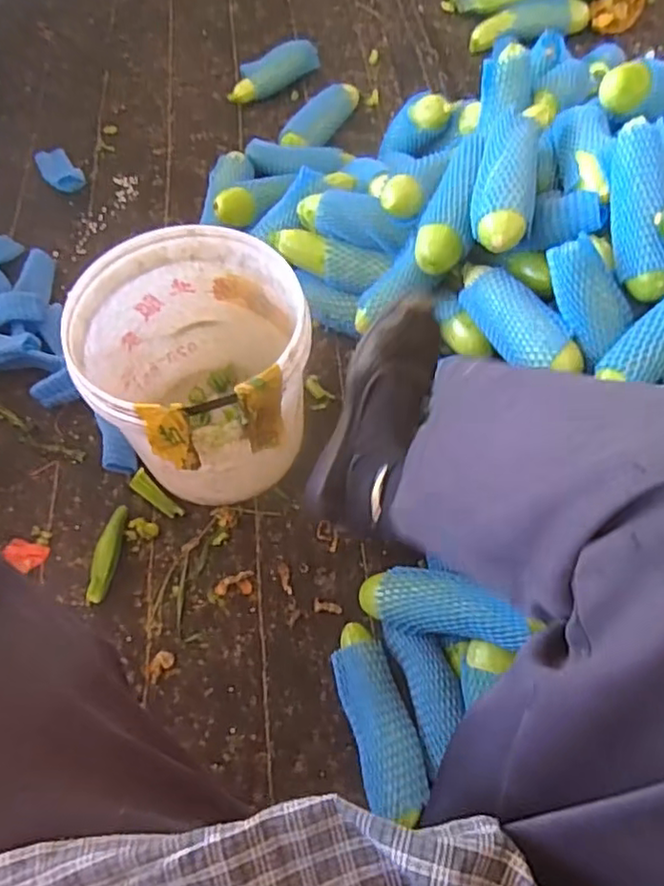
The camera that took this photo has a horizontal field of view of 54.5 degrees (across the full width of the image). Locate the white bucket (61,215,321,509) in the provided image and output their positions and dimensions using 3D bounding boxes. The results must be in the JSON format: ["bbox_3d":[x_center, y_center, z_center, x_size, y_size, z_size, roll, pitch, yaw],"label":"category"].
[{"bbox_3d":[-0.155,-0.073,0.792,0.244,0.256,0.262,0,61,1],"label":"white bucket"}]

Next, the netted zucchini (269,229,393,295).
[{"bbox_3d":[-0.010,-0.262,0.922,0.182,0.049,0.050,25,64,14],"label":"netted zucchini"}]

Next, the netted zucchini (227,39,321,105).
[{"bbox_3d":[-0.113,-0.730,1.276,0.214,0.054,0.069,-38,67,-18],"label":"netted zucchini"}]

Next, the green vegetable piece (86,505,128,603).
[{"bbox_3d":[-0.278,0.136,0.801,0.028,0.027,0.123,3,61,2],"label":"green vegetable piece"}]

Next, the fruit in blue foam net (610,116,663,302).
[{"bbox_3d":[0.335,-0.254,0.700,0.057,0.048,0.204,0,81,1],"label":"fruit in blue foam net"}]

